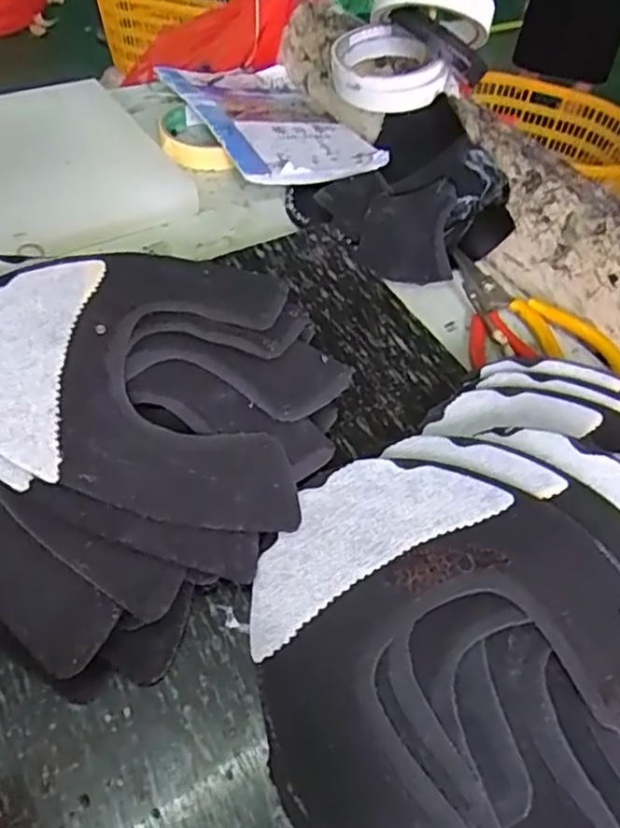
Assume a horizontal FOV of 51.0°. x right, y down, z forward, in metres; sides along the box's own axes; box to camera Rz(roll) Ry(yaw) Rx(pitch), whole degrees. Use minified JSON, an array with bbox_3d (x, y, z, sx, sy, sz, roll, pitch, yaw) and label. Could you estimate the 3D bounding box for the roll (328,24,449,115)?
[{"bbox_3d":[0.057,-0.277,0.520,0.083,0.033,0.087,2,52,-3],"label":"roll"}]

